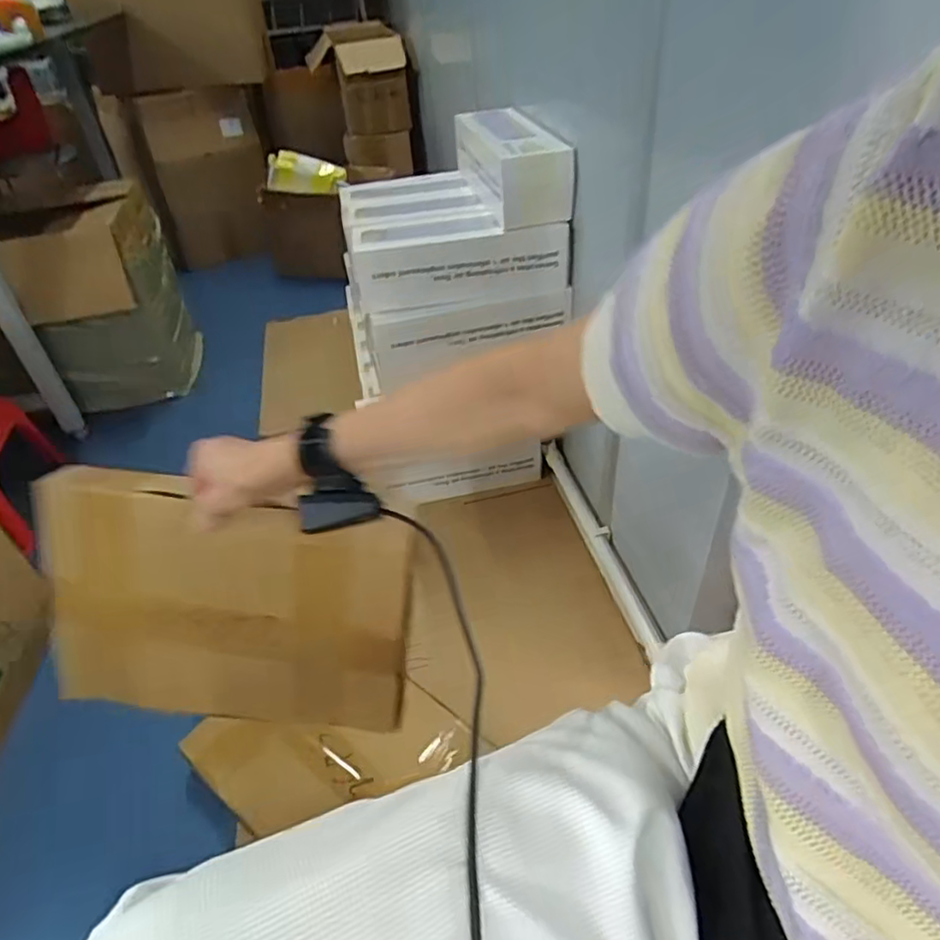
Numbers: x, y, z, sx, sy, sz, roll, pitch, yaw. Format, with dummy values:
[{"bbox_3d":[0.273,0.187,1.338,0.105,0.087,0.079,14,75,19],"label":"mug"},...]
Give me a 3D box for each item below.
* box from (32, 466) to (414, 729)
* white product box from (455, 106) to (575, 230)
[{"bbox_3d":[-0.246,0.137,0.631,0.354,0.238,0.050,5,13,-8],"label":"box"},{"bbox_3d":[0.062,-0.500,1.026,0.110,0.110,0.306,-14,40,-10],"label":"white product box"}]

